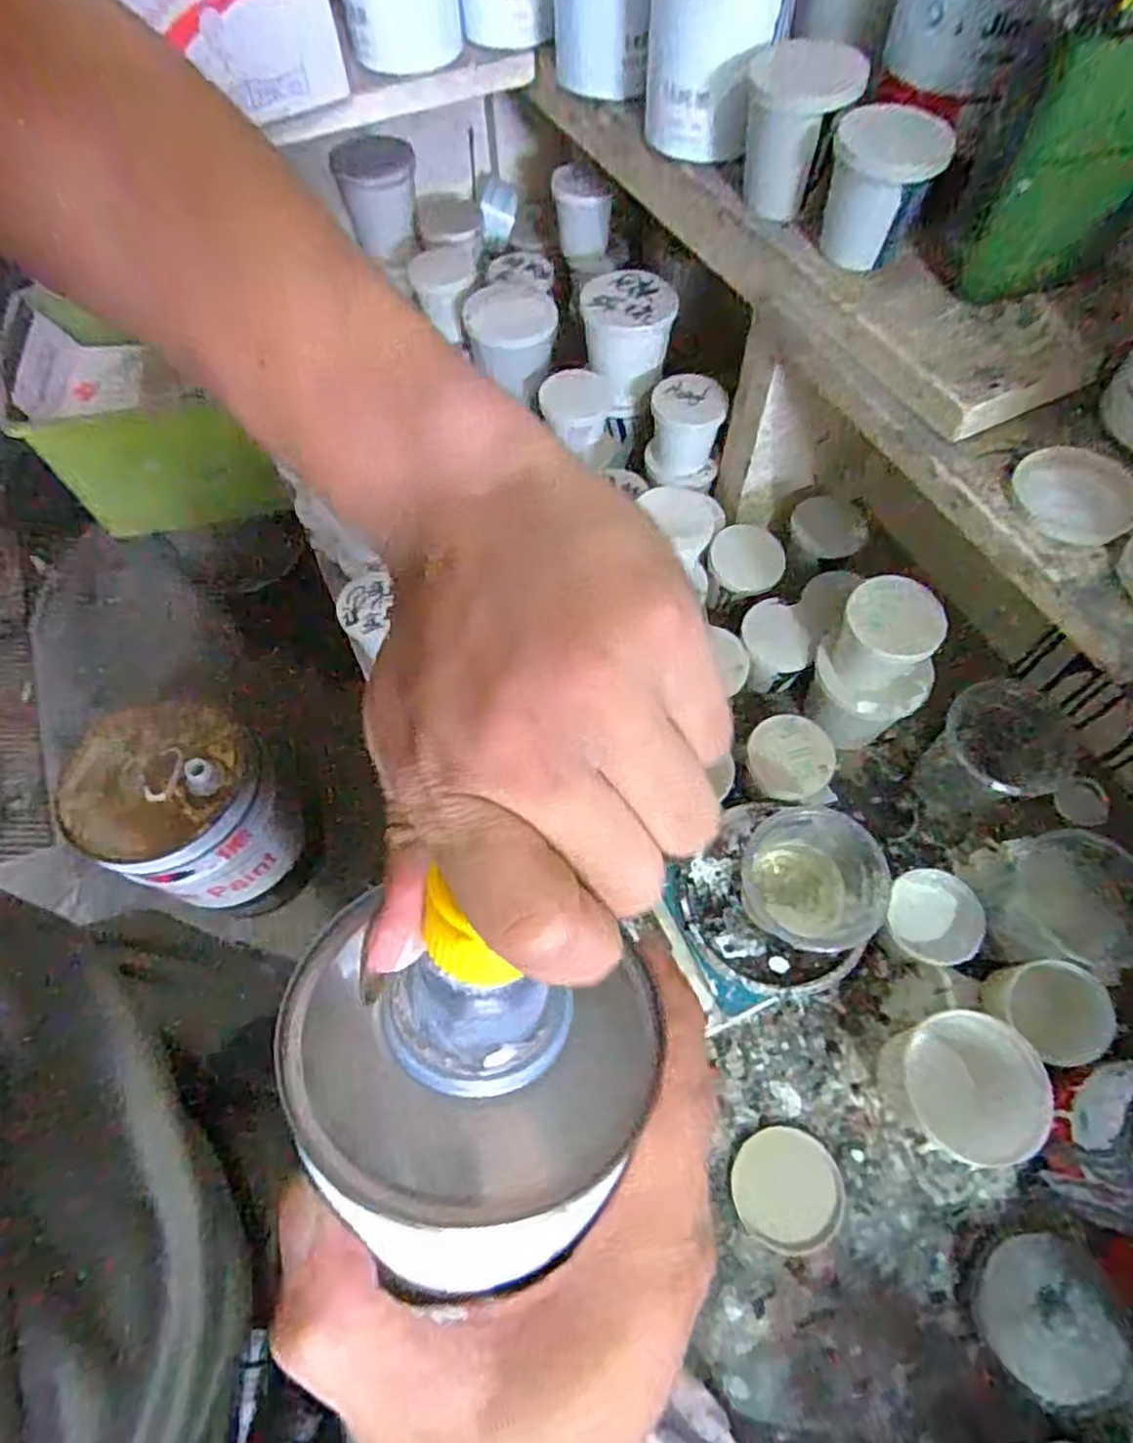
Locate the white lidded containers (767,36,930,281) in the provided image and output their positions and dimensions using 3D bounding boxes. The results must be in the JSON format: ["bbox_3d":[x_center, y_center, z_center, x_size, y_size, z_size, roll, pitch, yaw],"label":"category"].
[{"bbox_3d":[0.170,-0.440,0.537,0.079,0.088,0.072,11,63,6],"label":"white lidded containers"}]

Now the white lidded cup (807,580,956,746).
[{"bbox_3d":[0.255,-0.067,0.578,0.069,0.074,0.068,0,62,1],"label":"white lidded cup"}]

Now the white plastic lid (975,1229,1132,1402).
[{"bbox_3d":[0.319,0.399,0.481,0.078,0.009,0.083,-16,55,25],"label":"white plastic lid"}]

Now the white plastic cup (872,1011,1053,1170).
[{"bbox_3d":[0.282,0.260,0.524,0.079,0.095,0.095,-39,68,-18],"label":"white plastic cup"}]

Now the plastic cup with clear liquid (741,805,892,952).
[{"bbox_3d":[0.173,0.129,0.537,0.082,0.116,0.086,0,62,1],"label":"plastic cup with clear liquid"}]

